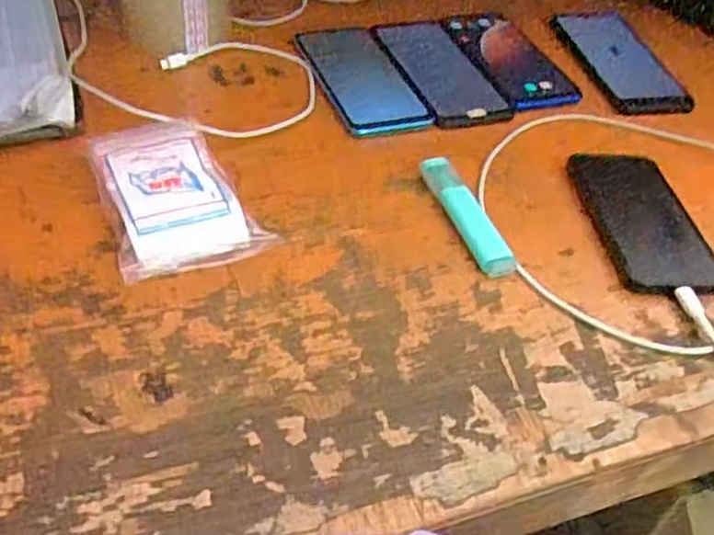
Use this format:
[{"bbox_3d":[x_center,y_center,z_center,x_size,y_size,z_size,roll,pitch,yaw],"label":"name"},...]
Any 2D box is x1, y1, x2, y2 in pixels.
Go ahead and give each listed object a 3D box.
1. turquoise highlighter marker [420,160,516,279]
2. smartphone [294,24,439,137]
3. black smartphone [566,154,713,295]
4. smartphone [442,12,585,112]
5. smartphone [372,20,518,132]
[{"bbox_3d":[0.076,-0.038,0.509,0.026,0.015,0.113,-12,48,-18],"label":"turquoise highlighter marker"},{"bbox_3d":[0.002,-0.173,0.637,0.079,0.005,0.175,-11,48,-16],"label":"smartphone"},{"bbox_3d":[0.209,-0.037,0.525,0.073,0.012,0.142,-3,46,-9],"label":"black smartphone"},{"bbox_3d":[0.146,-0.204,0.684,0.080,0.005,0.169,-10,48,-15],"label":"smartphone"},{"bbox_3d":[0.076,-0.184,0.656,0.081,0.004,0.179,-10,47,-15],"label":"smartphone"}]

